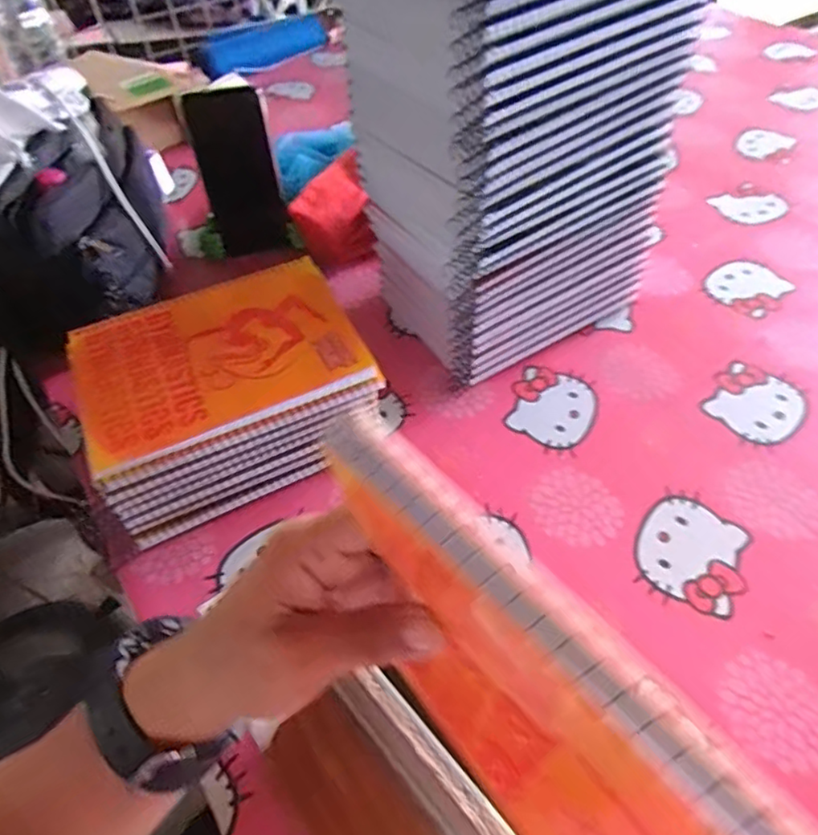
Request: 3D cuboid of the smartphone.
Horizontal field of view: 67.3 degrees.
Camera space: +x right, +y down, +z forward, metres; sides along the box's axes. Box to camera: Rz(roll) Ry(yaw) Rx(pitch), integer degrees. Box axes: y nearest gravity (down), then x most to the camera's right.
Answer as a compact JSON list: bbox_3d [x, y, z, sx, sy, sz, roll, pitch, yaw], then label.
[{"bbox_3d":[-0.168,-0.241,0.617,0.072,0.163,0.014,-13,52,-8],"label":"smartphone"}]

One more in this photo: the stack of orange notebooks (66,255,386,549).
[{"bbox_3d":[-0.140,-0.017,0.481,0.200,0.090,0.169,-22,54,-15],"label":"stack of orange notebooks"}]

